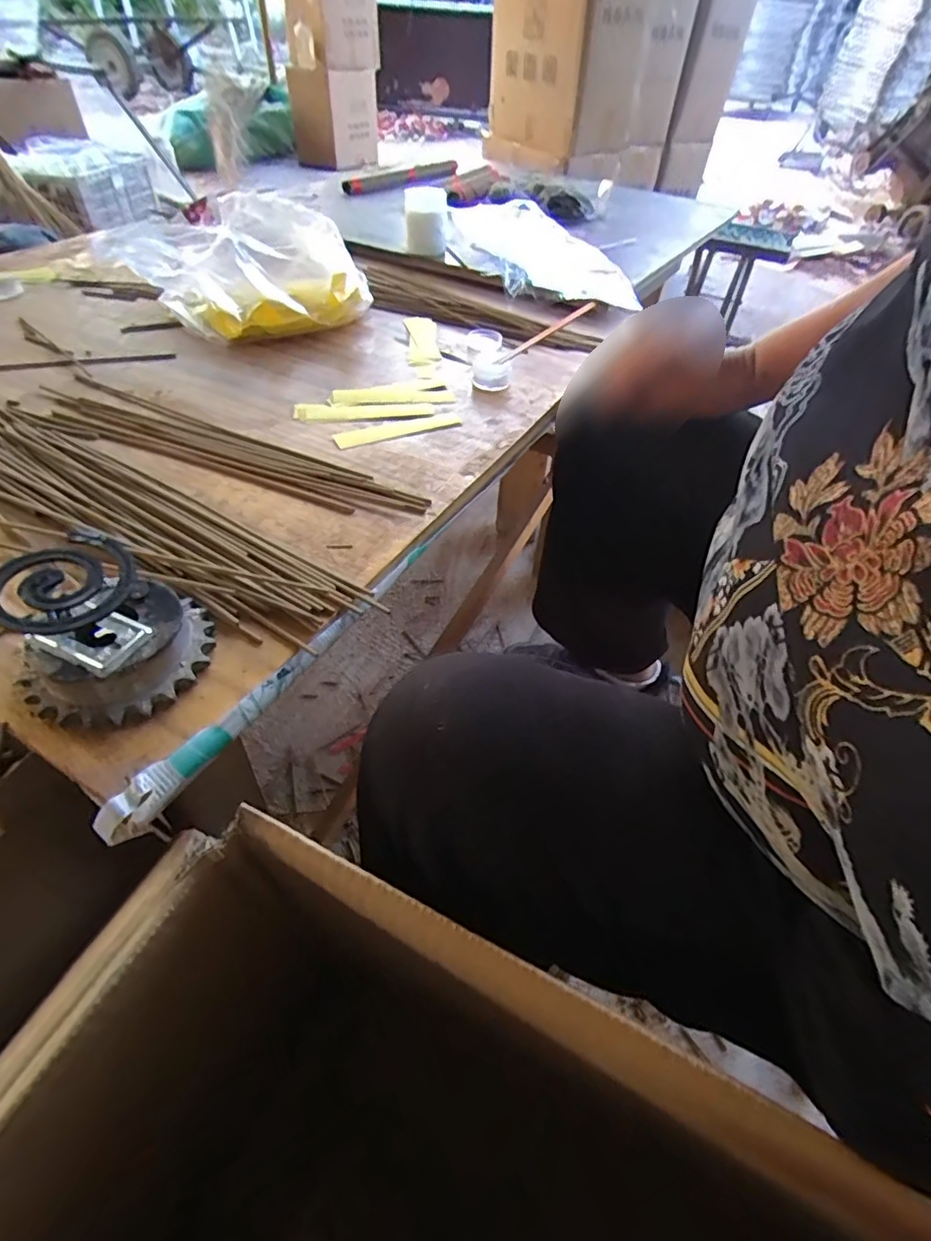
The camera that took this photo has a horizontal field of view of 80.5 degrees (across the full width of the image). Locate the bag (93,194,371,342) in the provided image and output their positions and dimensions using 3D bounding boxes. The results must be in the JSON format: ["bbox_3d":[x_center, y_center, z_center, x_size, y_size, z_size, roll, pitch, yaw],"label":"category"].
[{"bbox_3d":[-0.262,-0.400,0.613,0.219,0.096,0.261,-25,55,-24],"label":"bag"}]

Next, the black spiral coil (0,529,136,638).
[{"bbox_3d":[-0.182,-0.017,0.250,0.048,0.011,0.060,25,51,17],"label":"black spiral coil"}]

